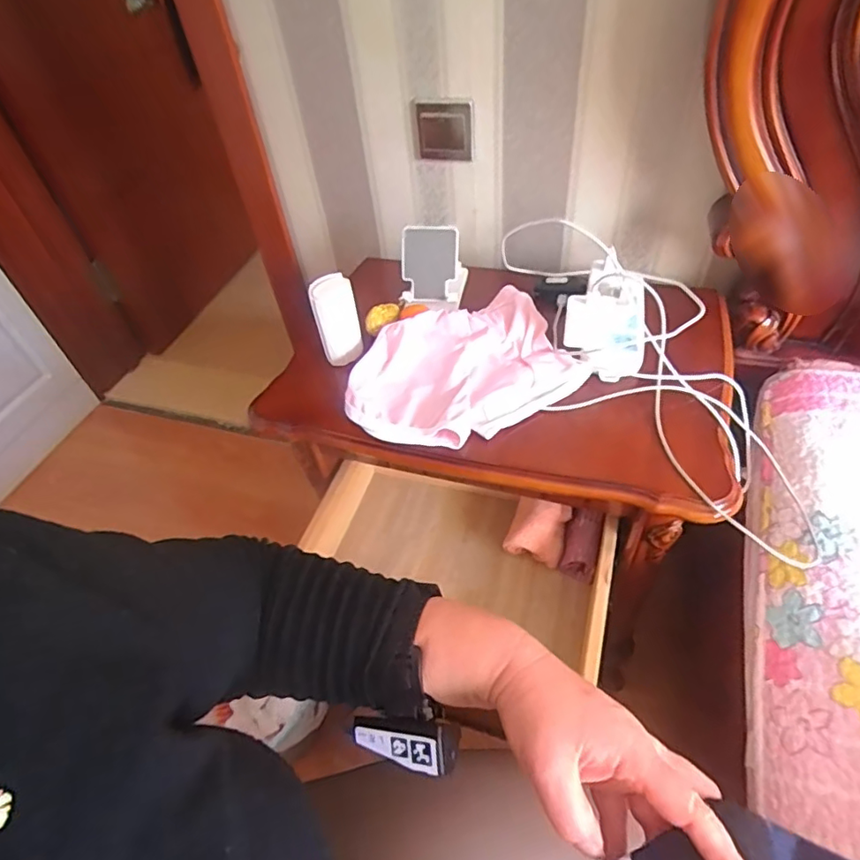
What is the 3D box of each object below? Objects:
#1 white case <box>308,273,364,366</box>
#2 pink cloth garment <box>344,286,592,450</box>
[{"bbox_3d":[-0.118,-0.138,0.706,0.053,0.113,0.029,-11,28,-3],"label":"white case"},{"bbox_3d":[0.035,-0.078,0.684,0.274,0.036,0.191,-19,49,-10],"label":"pink cloth garment"}]

